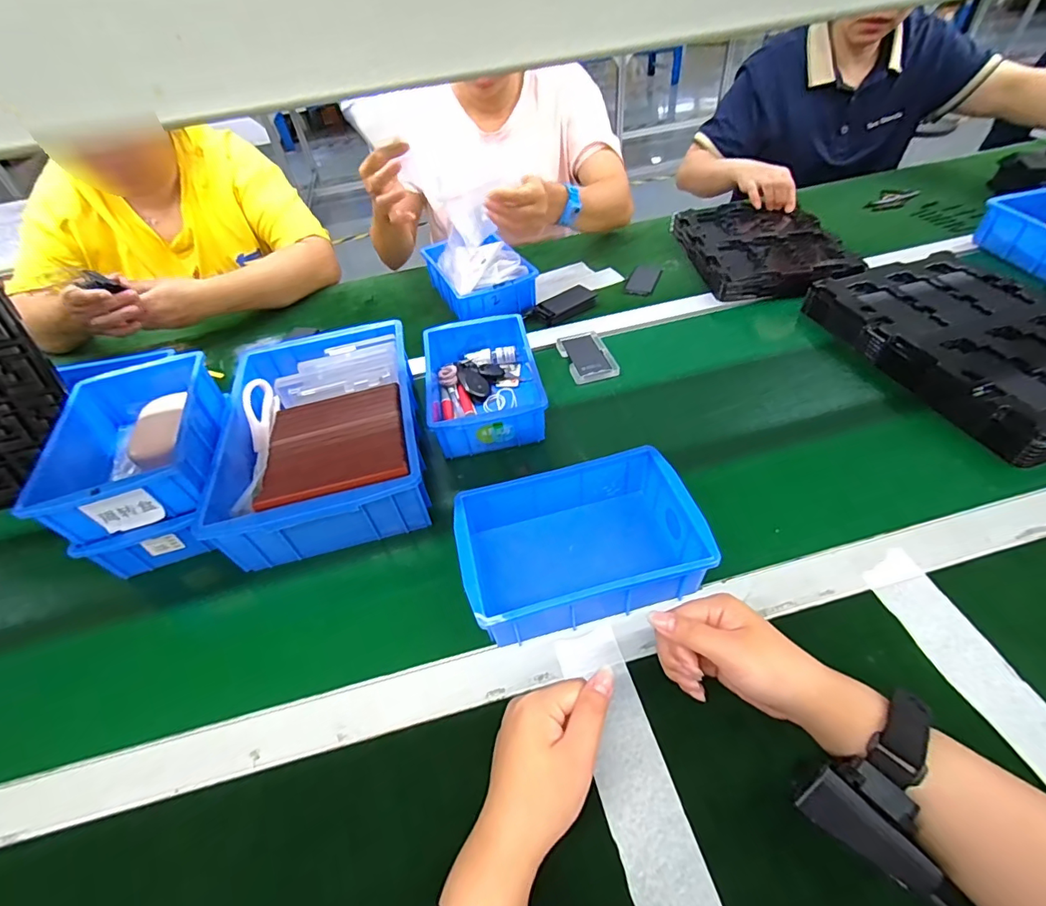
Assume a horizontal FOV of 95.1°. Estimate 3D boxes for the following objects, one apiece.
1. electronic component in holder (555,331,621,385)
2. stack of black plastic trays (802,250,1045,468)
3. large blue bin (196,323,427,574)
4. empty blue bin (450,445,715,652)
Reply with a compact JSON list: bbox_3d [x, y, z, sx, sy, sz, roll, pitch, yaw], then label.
[{"bbox_3d":[0.088,-0.134,0.658,0.061,0.008,0.102,-14,46,-7],"label":"electronic component in holder"},{"bbox_3d":[0.561,-0.141,0.590,0.253,0.040,0.333,-18,47,-10],"label":"stack of black plastic trays"},{"bbox_3d":[-0.218,-0.027,0.540,0.193,0.079,0.279,-13,46,-6],"label":"large blue bin"},{"bbox_3d":[0.048,0.080,0.433,0.200,0.063,0.129,-13,46,-6],"label":"empty blue bin"}]

